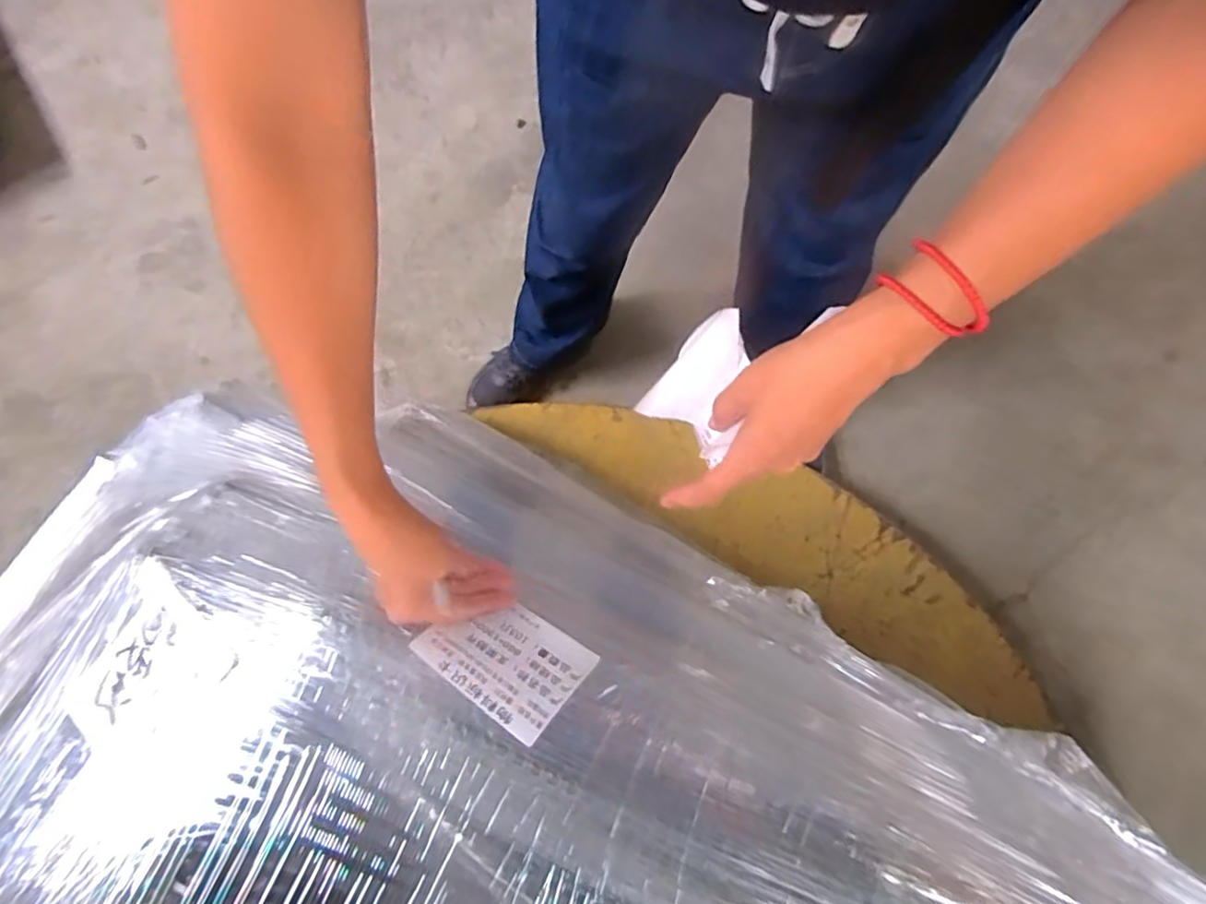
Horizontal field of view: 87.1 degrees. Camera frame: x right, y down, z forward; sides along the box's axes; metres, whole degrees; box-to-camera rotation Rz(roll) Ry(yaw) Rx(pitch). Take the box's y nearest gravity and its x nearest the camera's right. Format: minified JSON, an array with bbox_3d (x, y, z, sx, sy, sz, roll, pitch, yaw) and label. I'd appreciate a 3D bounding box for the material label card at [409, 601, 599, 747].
[{"bbox_3d":[-0.062,0.132,0.414,0.095,0.008,0.077,30,35,17],"label":"material label card"}]

